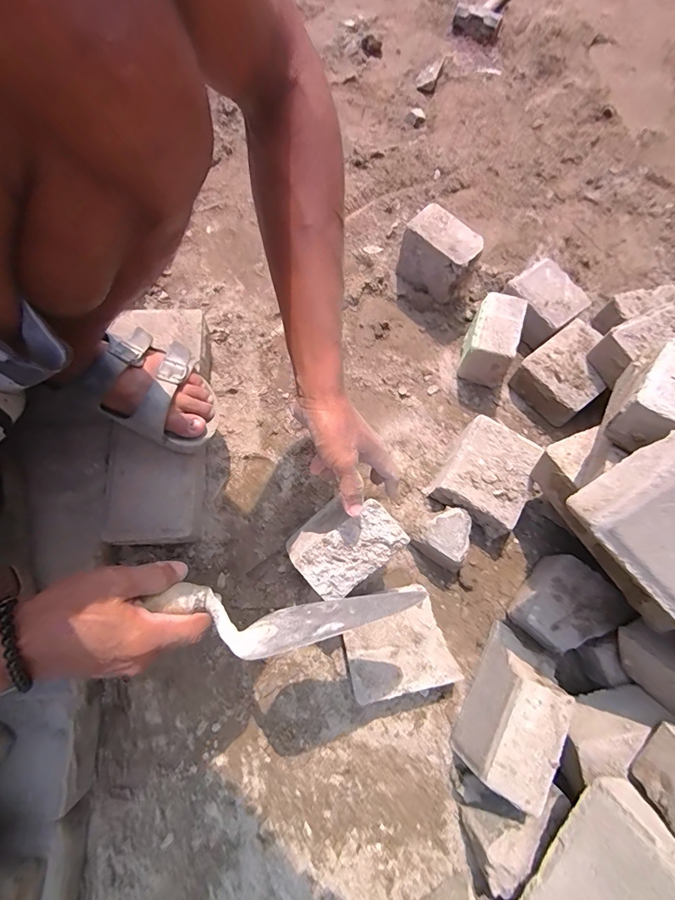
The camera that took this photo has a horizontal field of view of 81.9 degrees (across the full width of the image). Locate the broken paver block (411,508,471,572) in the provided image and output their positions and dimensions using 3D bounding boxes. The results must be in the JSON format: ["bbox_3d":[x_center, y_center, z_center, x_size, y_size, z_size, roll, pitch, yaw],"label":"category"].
[{"bbox_3d":[0.147,0.115,0.515,0.066,0.062,0.065,36,74,9],"label":"broken paver block"}]

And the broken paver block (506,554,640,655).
[{"bbox_3d":[0.282,0.197,0.489,0.111,0.064,0.095,-38,77,-13],"label":"broken paver block"}]

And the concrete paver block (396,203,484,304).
[{"bbox_3d":[0.162,-0.308,0.629,0.109,0.109,0.065,43,75,11],"label":"concrete paver block"}]

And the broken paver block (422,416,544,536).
[{"bbox_3d":[0.206,0.036,0.542,0.111,0.065,0.130,36,74,9],"label":"broken paver block"}]

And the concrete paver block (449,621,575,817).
[{"bbox_3d":[0.195,0.287,0.434,0.066,0.104,0.142,29,73,7],"label":"concrete paver block"}]

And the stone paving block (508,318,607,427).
[{"bbox_3d":[0.350,-0.118,0.597,0.129,0.059,0.106,-37,77,-13],"label":"stone paving block"}]

